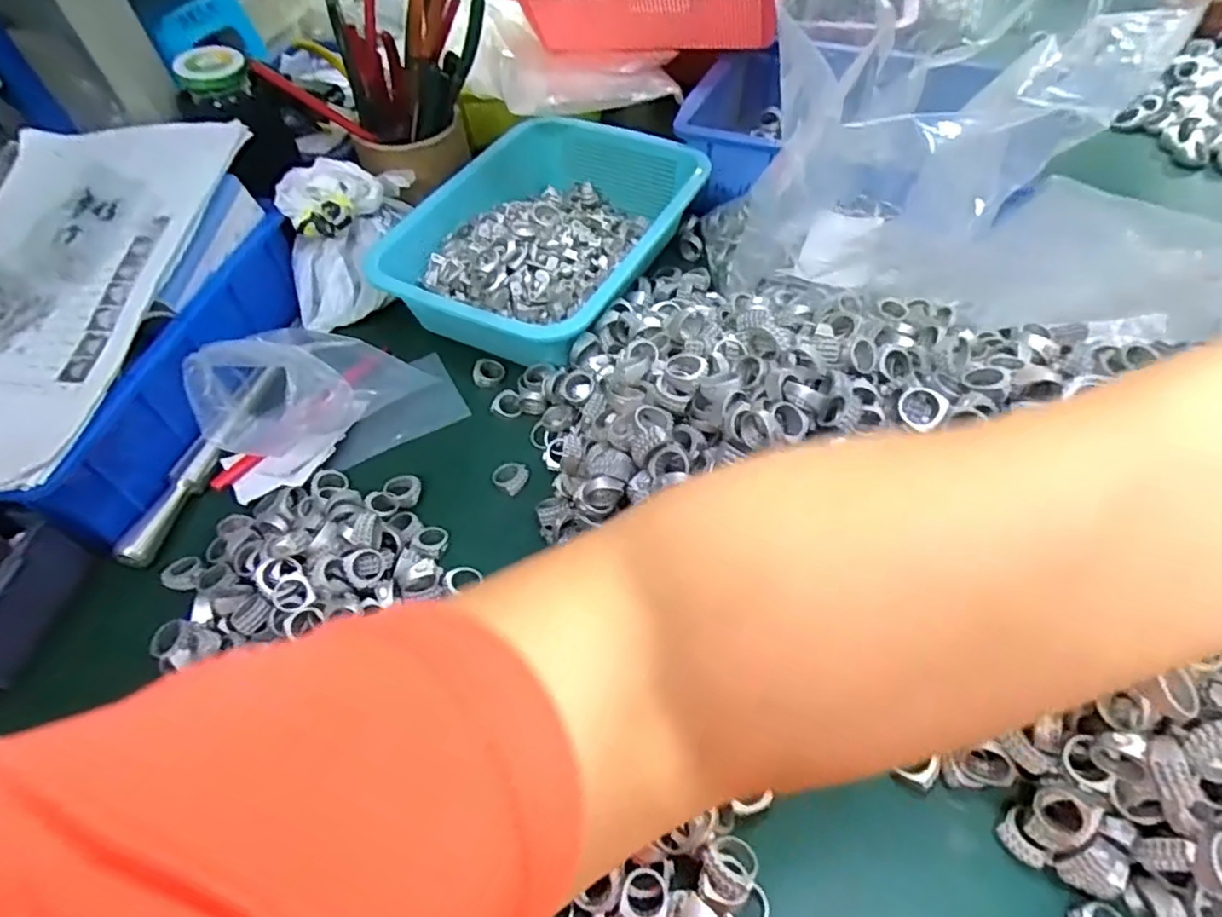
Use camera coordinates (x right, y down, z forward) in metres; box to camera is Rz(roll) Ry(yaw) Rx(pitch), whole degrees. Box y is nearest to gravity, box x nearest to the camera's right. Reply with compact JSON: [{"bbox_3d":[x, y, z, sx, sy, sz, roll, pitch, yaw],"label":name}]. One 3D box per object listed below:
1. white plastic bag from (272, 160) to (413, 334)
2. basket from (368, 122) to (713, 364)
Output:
[{"bbox_3d":[-0.222,-0.192,0.555,0.080,0.094,0.110,12,55,14],"label":"white plastic bag"},{"bbox_3d":[-0.052,-0.184,0.536,0.188,0.065,0.249,20,57,19],"label":"basket"}]

